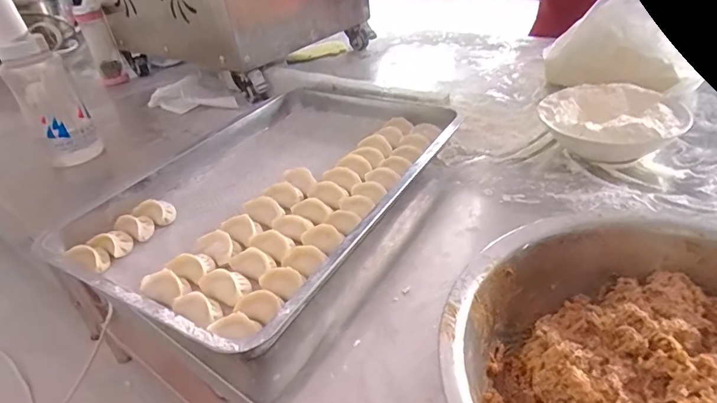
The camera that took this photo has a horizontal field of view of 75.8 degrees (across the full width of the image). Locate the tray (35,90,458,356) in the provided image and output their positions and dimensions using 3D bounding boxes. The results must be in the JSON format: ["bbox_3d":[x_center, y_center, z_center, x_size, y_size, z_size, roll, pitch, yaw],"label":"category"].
[{"bbox_3d":[-0.100,-0.030,0.599,0.355,0.038,0.479,17,40,30],"label":"tray"}]

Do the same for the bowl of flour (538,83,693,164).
[{"bbox_3d":[0.328,-0.097,0.599,0.156,0.063,0.154,-3,35,2],"label":"bowl of flour"}]

